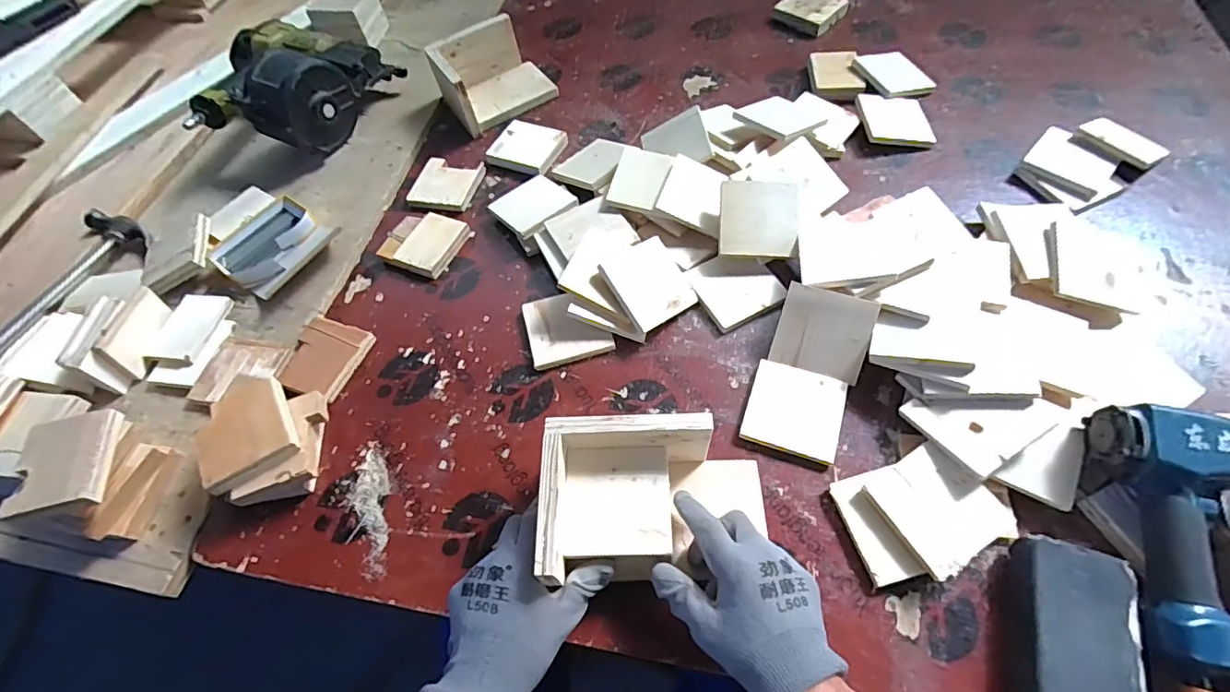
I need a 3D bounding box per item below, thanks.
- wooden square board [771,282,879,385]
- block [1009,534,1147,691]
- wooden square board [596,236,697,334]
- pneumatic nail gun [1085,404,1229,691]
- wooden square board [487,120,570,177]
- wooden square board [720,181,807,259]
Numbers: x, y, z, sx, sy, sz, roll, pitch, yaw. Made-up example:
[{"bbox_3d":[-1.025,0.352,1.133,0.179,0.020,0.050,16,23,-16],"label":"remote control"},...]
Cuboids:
[{"bbox_3d":[0.216,-0.014,0.561,0.089,0.005,0.085,17,97,15],"label":"wooden square board"},{"bbox_3d":[0.348,0.227,0.418,0.086,0.040,0.139,18,61,13],"label":"block"},{"bbox_3d":[0.041,-0.072,0.607,0.091,0.007,0.090,-31,80,-29],"label":"wooden square board"},{"bbox_3d":[0.478,0.175,0.406,0.147,0.080,0.246,4,59,5],"label":"pneumatic nail gun"},{"bbox_3d":[-0.125,-0.285,0.778,0.092,0.019,0.086,19,61,14],"label":"wooden square board"},{"bbox_3d":[0.170,-0.148,0.627,0.093,0.015,0.088,2,87,7],"label":"wooden square board"}]

